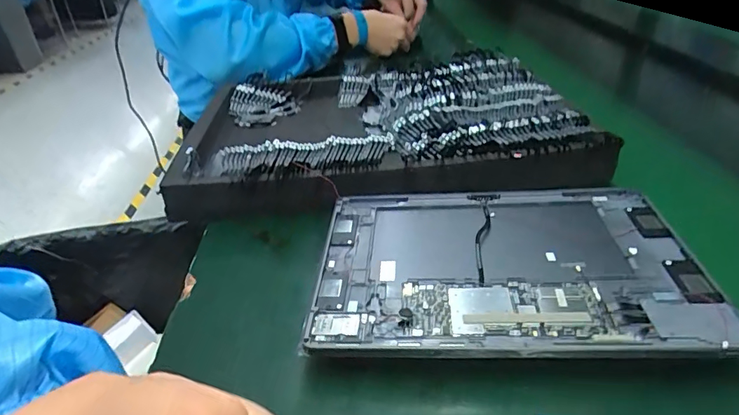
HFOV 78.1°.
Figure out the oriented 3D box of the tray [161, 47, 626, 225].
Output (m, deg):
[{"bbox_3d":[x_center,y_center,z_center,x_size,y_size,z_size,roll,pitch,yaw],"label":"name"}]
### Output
[{"bbox_3d":[0.007,-0.102,0.535,0.428,0.048,0.325,-2,33,-1],"label":"tray"}]

